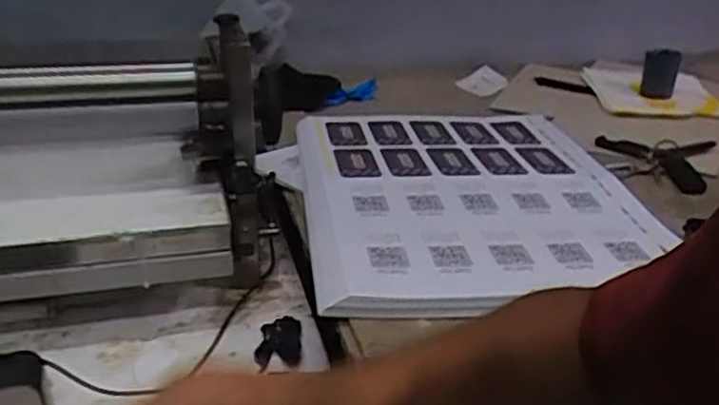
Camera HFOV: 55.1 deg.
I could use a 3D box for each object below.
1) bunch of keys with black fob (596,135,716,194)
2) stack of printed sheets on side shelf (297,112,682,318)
[{"bbox_3d":[0.371,-0.055,0.849,0.139,0.023,0.110,6,36,9],"label":"bunch of keys with black fob"},{"bbox_3d":[0.111,-0.026,0.744,0.335,0.023,0.454,-1,27,-7],"label":"stack of printed sheets on side shelf"}]

